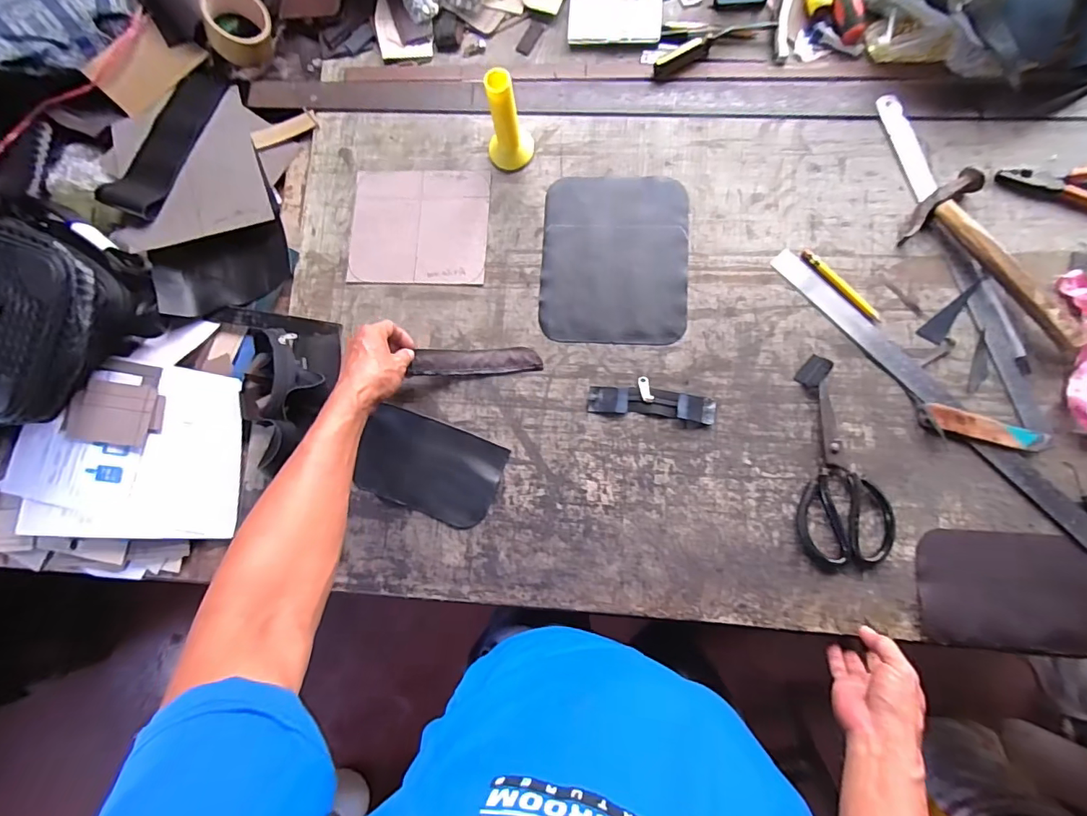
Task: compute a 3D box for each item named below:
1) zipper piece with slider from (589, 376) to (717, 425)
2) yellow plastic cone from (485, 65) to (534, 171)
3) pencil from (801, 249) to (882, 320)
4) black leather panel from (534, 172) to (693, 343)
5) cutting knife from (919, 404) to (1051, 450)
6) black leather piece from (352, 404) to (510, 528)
[{"bbox_3d":[0.134,-0.011,0.590,0.152,0.008,0.046,6,82,6],"label":"zipper piece with slider"},{"bbox_3d":[-0.047,-0.359,0.598,0.058,0.124,0.047,-17,81,2],"label":"yellow plastic cone"},{"bbox_3d":[0.369,-0.153,0.593,0.011,0.011,0.121,-41,81,-2],"label":"pencil"},{"bbox_3d":[0.093,-0.197,0.623,0.186,0.011,0.226,3,82,5],"label":"black leather panel"},{"bbox_3d":[0.508,0.022,0.552,0.135,0.011,0.031,14,83,7],"label":"cutting knife"},{"bbox_3d":[-0.142,0.074,0.598,0.174,0.012,0.111,21,84,7],"label":"black leather piece"}]

